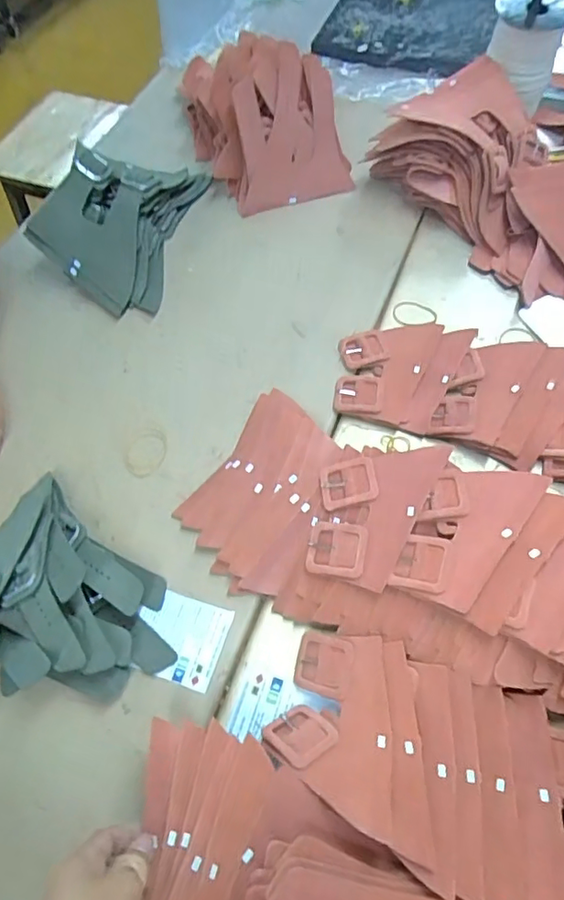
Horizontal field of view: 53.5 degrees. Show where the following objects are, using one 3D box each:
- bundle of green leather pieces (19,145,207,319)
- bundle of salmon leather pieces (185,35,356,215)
[{"bbox_3d":[-0.206,-0.308,0.719,0.151,0.092,0.257,11,63,10],"label":"bundle of green leather pieces"},{"bbox_3d":[-0.027,-0.473,0.777,0.183,0.130,0.247,-18,62,-6],"label":"bundle of salmon leather pieces"}]

